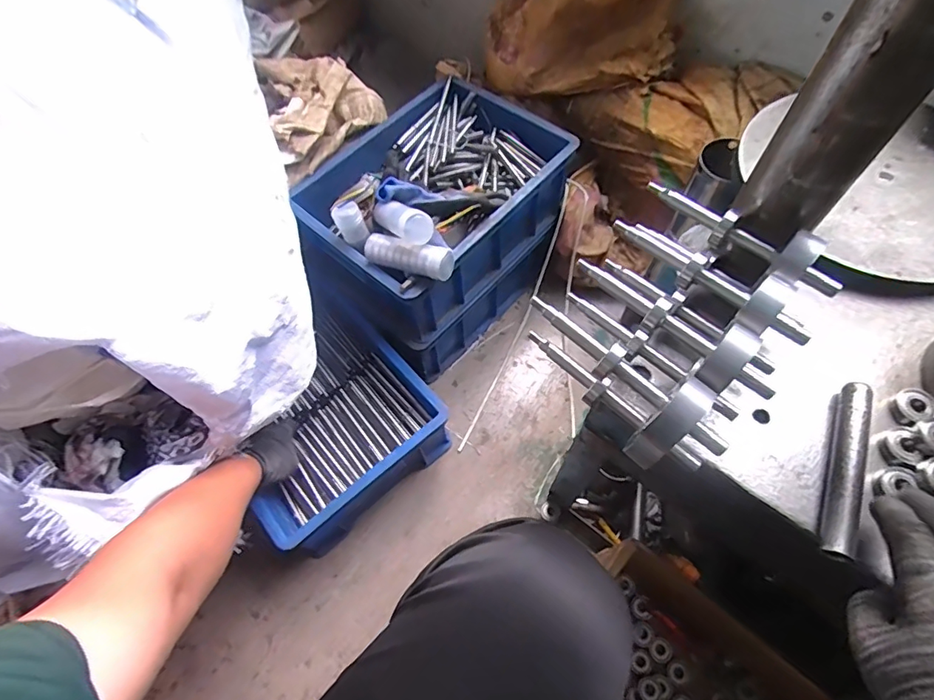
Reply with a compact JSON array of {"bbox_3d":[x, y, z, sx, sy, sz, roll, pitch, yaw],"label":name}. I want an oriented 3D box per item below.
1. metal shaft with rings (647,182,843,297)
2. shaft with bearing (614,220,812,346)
[{"bbox_3d":[0.212,-0.092,0.384,0.030,0.032,0.158,-42,69,-18],"label":"metal shaft with rings"},{"bbox_3d":[0.175,-0.053,0.367,0.033,0.032,0.156,-37,55,-16],"label":"shaft with bearing"}]

